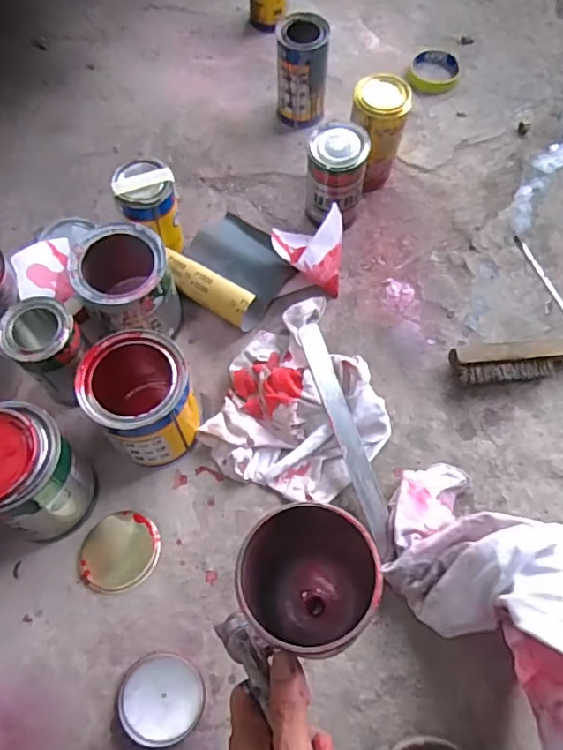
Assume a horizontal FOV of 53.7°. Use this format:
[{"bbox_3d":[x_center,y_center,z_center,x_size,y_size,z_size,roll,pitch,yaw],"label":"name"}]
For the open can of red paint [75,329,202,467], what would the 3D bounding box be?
[{"bbox_3d":[-0.144,0.024,0.598,0.104,0.122,0.112,0,69,0],"label":"open can of red paint"}]

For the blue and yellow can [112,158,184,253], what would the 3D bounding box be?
[{"bbox_3d":[-0.159,-0.198,0.703,0.067,0.137,0.072,0,69,0],"label":"blue and yellow can"}]

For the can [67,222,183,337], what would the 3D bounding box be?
[{"bbox_3d":[-0.179,-0.098,0.663,0.106,0.134,0.113,-20,70,-8],"label":"can"}]

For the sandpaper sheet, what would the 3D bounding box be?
[{"bbox_3d":[-0.063,-0.148,0.723,0.143,0.055,0.149,35,72,13],"label":"sandpaper sheet"}]

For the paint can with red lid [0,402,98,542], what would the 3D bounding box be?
[{"bbox_3d":[-0.254,0.094,0.549,0.107,0.123,0.106,0,69,0],"label":"paint can with red lid"}]

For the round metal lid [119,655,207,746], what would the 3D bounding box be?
[{"bbox_3d":[-0.114,0.309,0.532,0.076,0.014,0.075,0,65,-1],"label":"round metal lid"}]

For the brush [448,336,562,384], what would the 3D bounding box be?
[{"bbox_3d":[0.330,-0.023,0.680,0.255,0.042,0.049,-9,68,-4],"label":"brush"}]

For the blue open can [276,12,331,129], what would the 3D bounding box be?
[{"bbox_3d":[0.030,-0.434,0.803,0.071,0.138,0.070,0,69,0],"label":"blue open can"}]

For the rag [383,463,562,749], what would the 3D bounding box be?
[{"bbox_3d":[0.206,0.192,0.478,0.144,0.188,0.269,-30,72,-10],"label":"rag"}]

